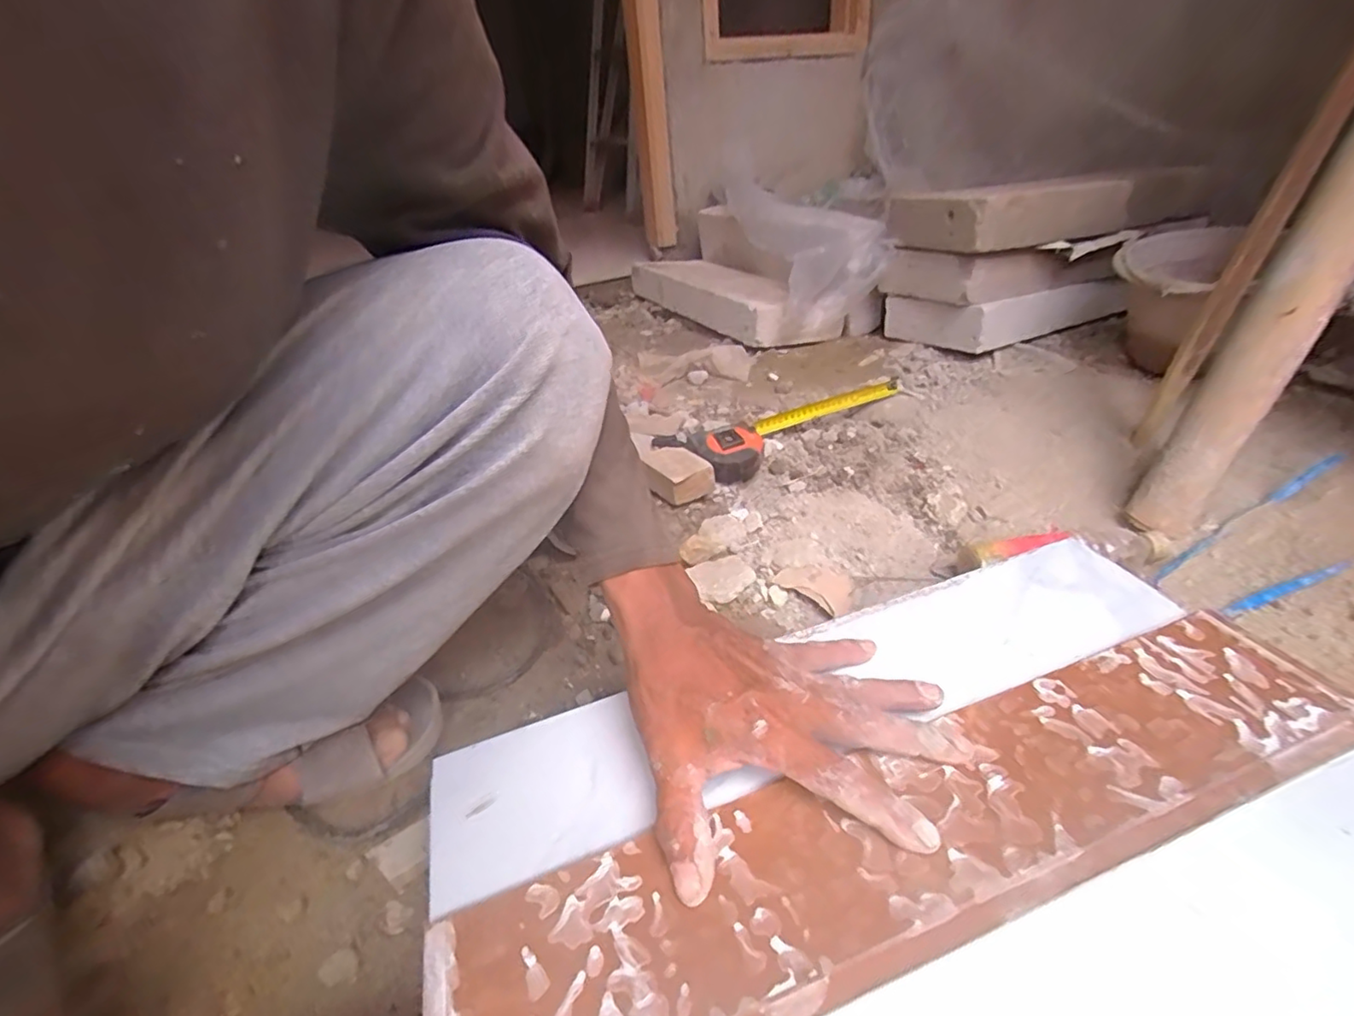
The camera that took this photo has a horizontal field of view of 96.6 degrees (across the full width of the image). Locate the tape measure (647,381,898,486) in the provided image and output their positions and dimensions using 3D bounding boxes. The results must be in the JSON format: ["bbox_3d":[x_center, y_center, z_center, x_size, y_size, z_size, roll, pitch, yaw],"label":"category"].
[{"bbox_3d":[0.175,-0.121,0.852,0.392,0.054,0.093,-25,38,-26],"label":"tape measure"}]

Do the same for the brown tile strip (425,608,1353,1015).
[{"bbox_3d":[0.125,0.156,0.301,0.475,0.005,0.094,-16,35,-12],"label":"brown tile strip"}]

